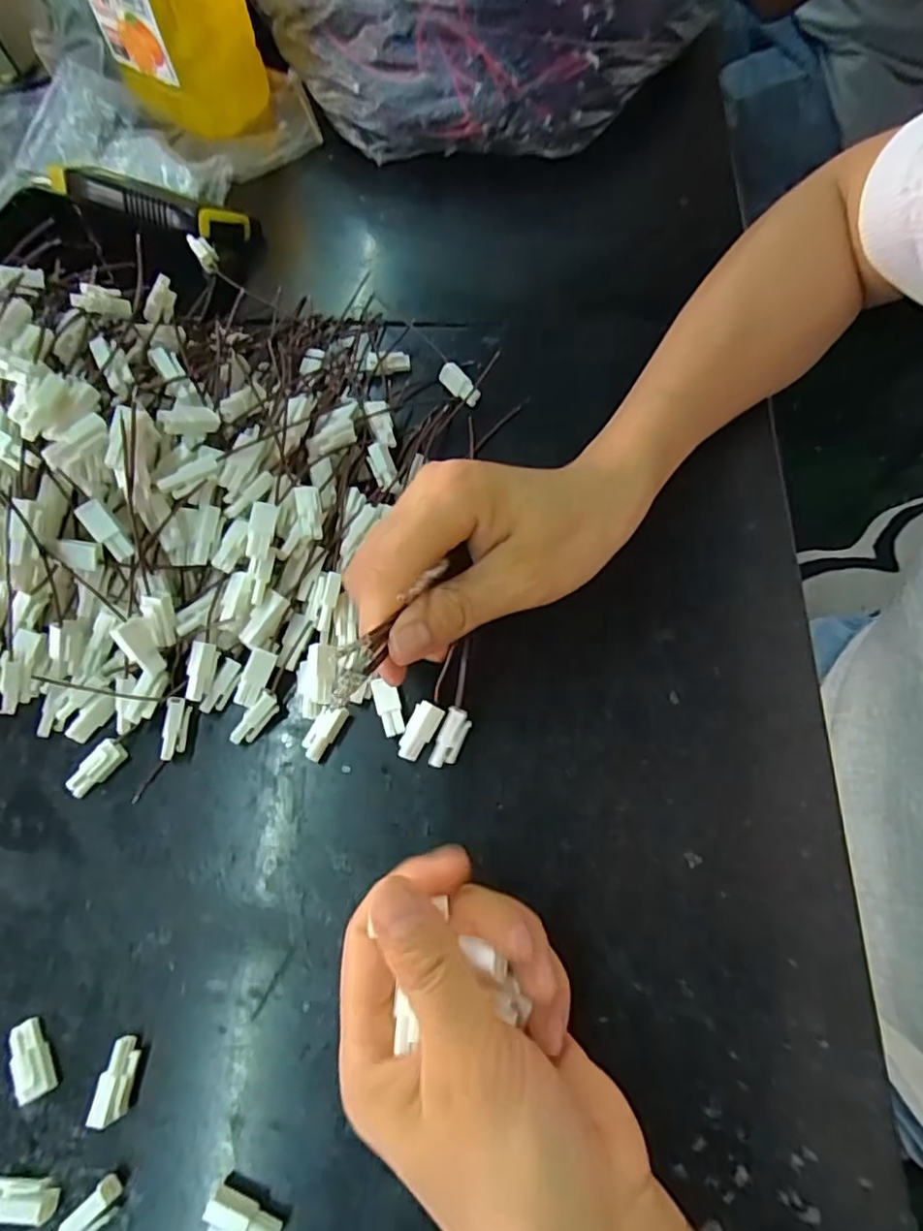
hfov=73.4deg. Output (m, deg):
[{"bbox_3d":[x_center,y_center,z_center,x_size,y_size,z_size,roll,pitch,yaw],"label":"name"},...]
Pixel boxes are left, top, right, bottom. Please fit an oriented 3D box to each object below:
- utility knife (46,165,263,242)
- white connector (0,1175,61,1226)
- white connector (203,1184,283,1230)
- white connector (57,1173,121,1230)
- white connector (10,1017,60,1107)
[{"bbox_3d":[-0.191,-0.248,0.375,0.130,0.020,0.030,15,70,8],"label":"utility knife"},{"bbox_3d":[-0.150,0.196,0.209,0.027,0.011,0.009,6,69,4],"label":"white connector"},{"bbox_3d":[-0.072,0.200,0.205,0.025,0.012,0.009,24,71,11],"label":"white connector"},{"bbox_3d":[-0.126,0.202,0.206,0.010,0.010,0.025,40,75,15],"label":"white connector"},{"bbox_3d":[-0.156,0.161,0.224,0.010,0.010,0.025,-28,71,-9],"label":"white connector"}]

